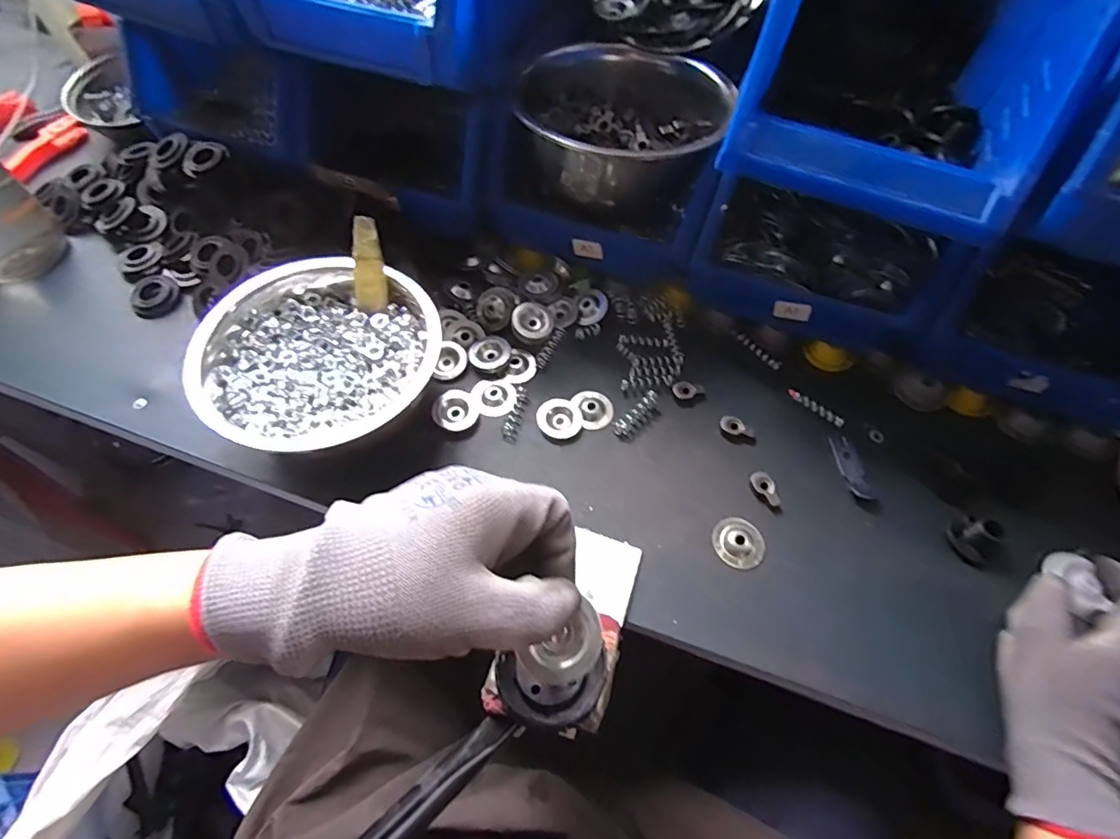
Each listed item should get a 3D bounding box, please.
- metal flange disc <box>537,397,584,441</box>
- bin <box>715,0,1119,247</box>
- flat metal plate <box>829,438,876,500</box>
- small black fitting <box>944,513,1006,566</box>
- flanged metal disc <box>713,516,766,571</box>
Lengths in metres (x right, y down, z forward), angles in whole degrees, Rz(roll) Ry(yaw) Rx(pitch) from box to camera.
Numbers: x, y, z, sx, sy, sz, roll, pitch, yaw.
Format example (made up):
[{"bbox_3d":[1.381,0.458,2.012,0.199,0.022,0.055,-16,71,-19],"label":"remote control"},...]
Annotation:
[{"bbox_3d":[0.000,-0.001,0.468,0.041,0.007,0.038,1,59,-1],"label":"metal flange disc"},{"bbox_3d":[0.272,-0.309,0.409,0.195,0.142,0.338,20,60,10],"label":"bin"},{"bbox_3d":[0.251,0.041,0.451,0.020,0.004,0.060,-5,59,-5],"label":"flat metal plate"},{"bbox_3d":[0.327,0.093,0.412,0.032,0.021,0.036,-20,62,-14],"label":"small black fitting"},{"bbox_3d":[0.142,0.097,0.413,0.040,0.004,0.038,1,59,-1],"label":"flanged metal disc"}]

